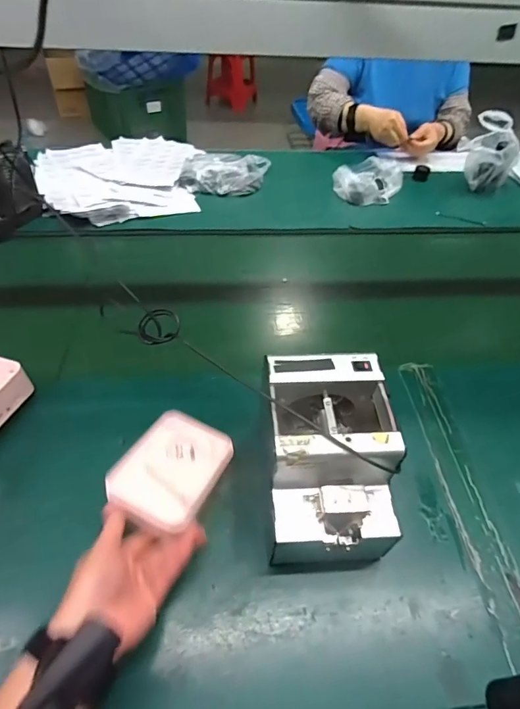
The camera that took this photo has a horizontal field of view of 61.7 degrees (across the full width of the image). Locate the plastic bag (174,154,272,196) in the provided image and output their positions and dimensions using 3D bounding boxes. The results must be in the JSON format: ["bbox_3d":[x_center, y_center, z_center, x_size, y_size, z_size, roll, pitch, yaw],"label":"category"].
[{"bbox_3d":[-0.083,-0.441,1.057,0.222,0.049,0.137,-3,47,-6],"label":"plastic bag"}]

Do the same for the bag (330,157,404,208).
[{"bbox_3d":[0.274,-0.446,1.104,0.151,0.055,0.187,26,50,20],"label":"bag"}]

